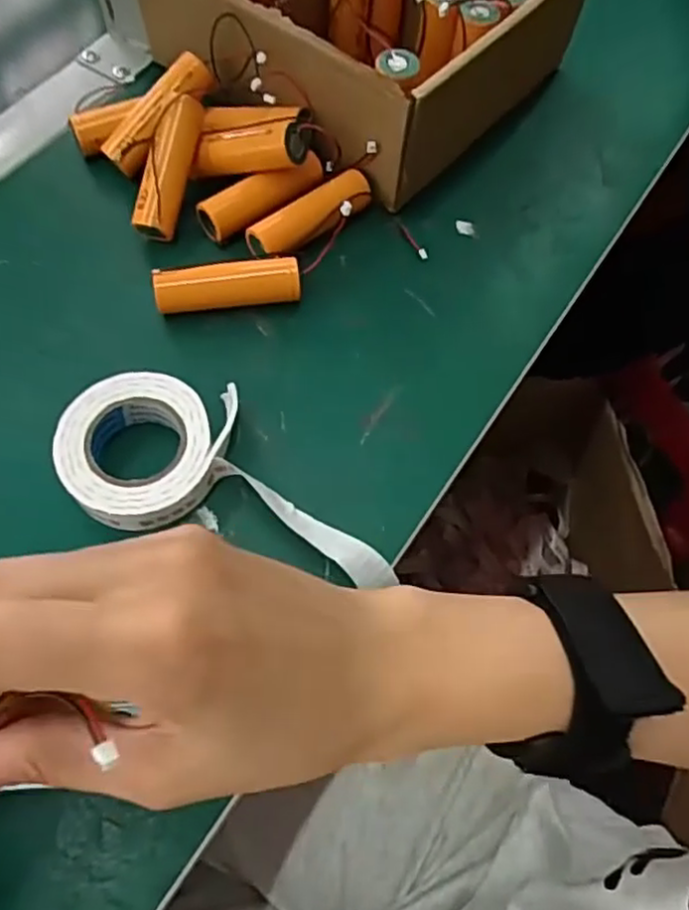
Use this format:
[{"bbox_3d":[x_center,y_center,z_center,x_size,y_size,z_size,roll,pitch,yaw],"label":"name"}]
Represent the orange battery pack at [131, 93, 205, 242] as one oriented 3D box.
[{"bbox_3d":[-0.091,-0.151,0.359,0.019,0.018,0.075,14,86,3],"label":"orange battery pack"}]

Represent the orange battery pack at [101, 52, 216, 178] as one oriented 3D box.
[{"bbox_3d":[-0.101,-0.185,0.372,0.071,0.019,0.022,-46,73,3],"label":"orange battery pack"}]

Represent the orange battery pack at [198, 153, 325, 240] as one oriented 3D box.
[{"bbox_3d":[-0.043,-0.139,0.371,0.073,0.017,0.018,-34,70,-18],"label":"orange battery pack"}]

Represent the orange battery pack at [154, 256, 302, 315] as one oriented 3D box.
[{"bbox_3d":[-0.057,-0.084,0.341,0.070,0.016,0.018,-9,65,-8],"label":"orange battery pack"}]

